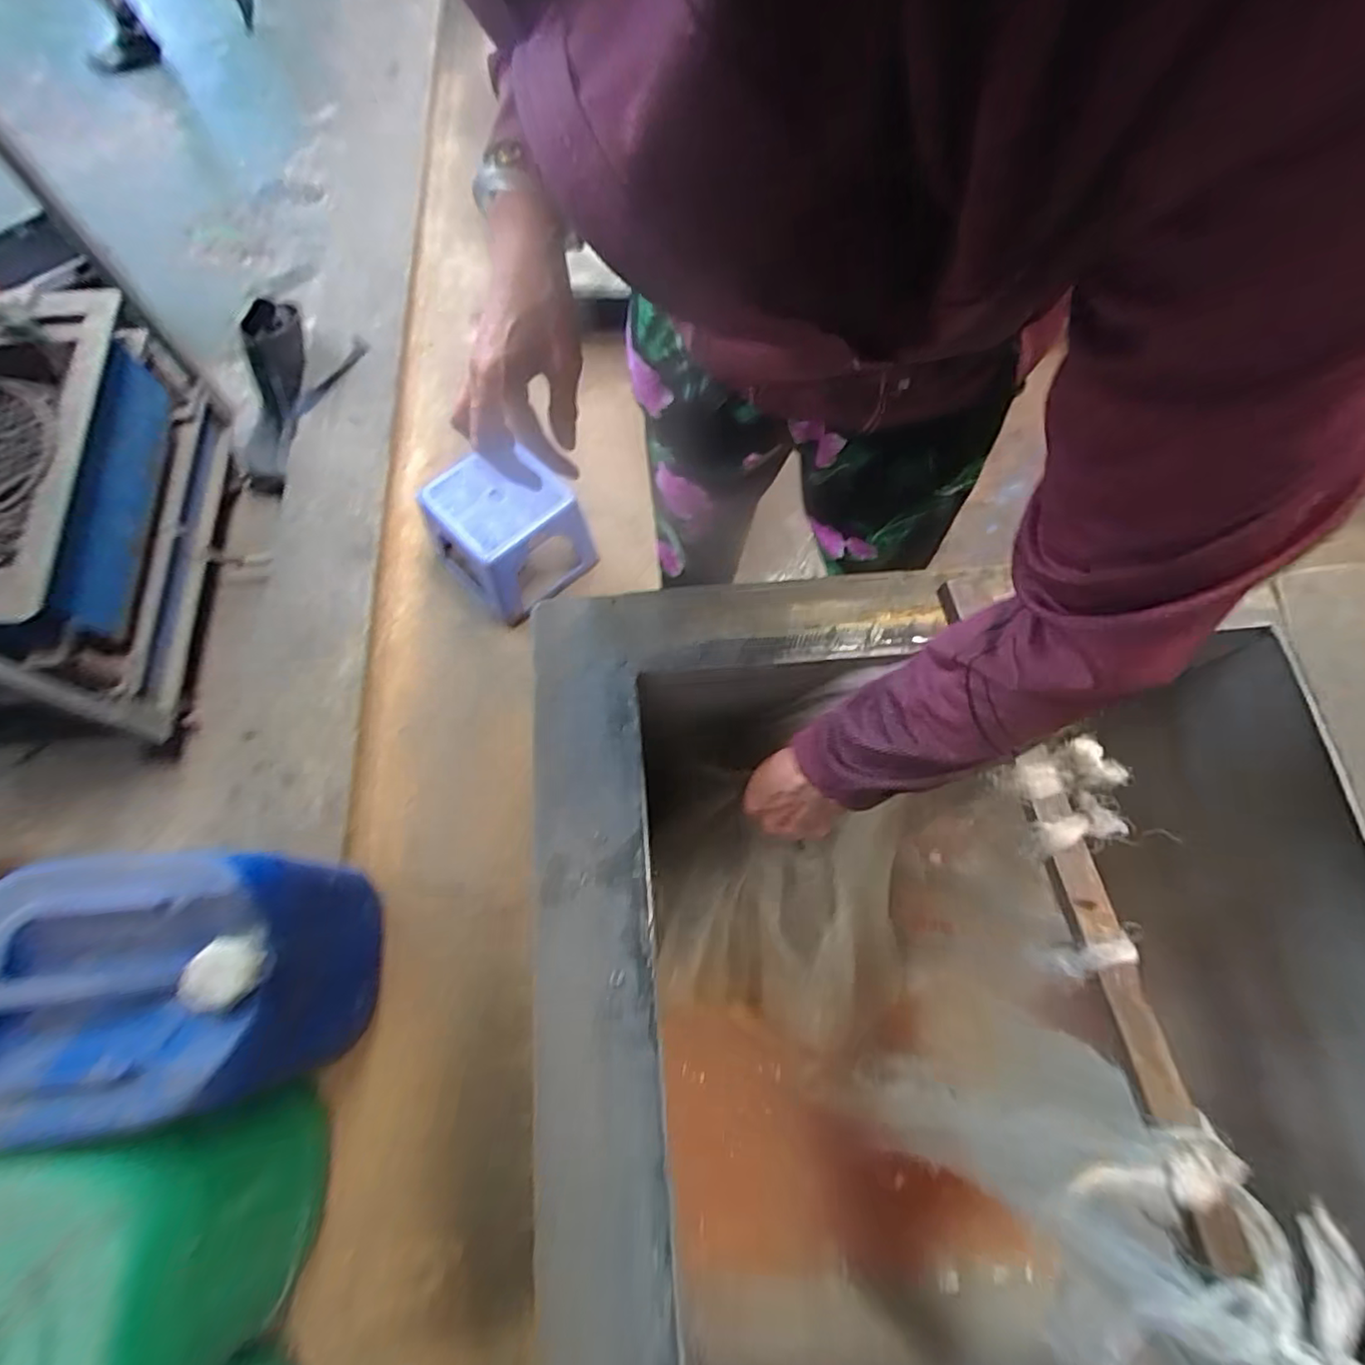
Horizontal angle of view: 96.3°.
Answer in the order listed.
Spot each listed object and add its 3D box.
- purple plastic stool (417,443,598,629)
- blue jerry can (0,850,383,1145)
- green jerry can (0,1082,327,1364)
[{"bbox_3d":[-0.358,-0.313,1.239,0.251,0.218,0.238,39,73,13],"label":"purple plastic stool"},{"bbox_3d":[-0.589,0.365,0.770,0.261,0.372,0.255,-4,69,-3],"label":"blue jerry can"},{"bbox_3d":[-0.612,0.620,0.659,0.263,0.348,0.283,-1,69,-2],"label":"green jerry can"}]

